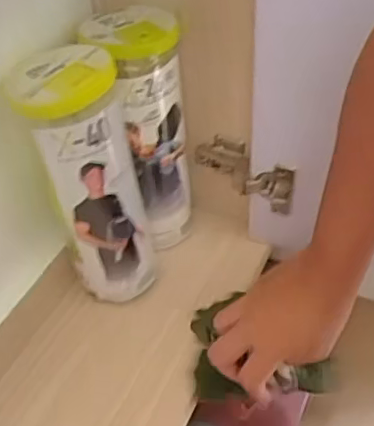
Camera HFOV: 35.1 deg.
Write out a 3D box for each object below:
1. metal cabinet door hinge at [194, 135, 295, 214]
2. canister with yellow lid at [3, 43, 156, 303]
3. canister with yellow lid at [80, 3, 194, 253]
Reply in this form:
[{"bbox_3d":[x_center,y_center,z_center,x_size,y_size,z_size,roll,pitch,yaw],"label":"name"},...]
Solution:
[{"bbox_3d":[0.054,-0.037,0.573,0.035,0.050,0.099,-35,51,-27],"label":"metal cabinet door hinge"},{"bbox_3d":[-0.081,-0.019,0.508,0.078,0.233,0.073,-13,45,-8],"label":"canister with yellow lid"},{"bbox_3d":[-0.039,-0.075,0.552,0.076,0.215,0.087,-8,44,-4],"label":"canister with yellow lid"}]

